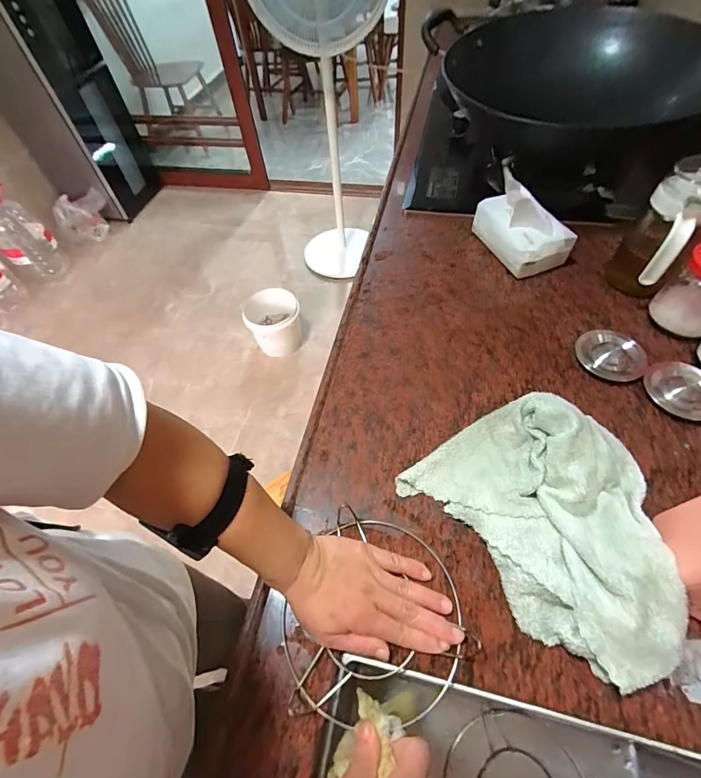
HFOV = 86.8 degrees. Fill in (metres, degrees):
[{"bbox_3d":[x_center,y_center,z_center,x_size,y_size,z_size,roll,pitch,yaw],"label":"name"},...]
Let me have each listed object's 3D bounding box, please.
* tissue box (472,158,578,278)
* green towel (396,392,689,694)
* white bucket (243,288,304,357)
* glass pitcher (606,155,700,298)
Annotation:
[{"bbox_3d":[0.281,-0.274,0.596,0.093,0.116,0.144,-14,56,-6],"label":"tissue box"},{"bbox_3d":[0.201,0.113,0.374,0.202,0.059,0.242,-41,62,-21],"label":"green towel"},{"bbox_3d":[-0.308,-0.265,1.515,0.210,0.220,0.176,-18,57,-8],"label":"white bucket"},{"bbox_3d":[0.424,-0.204,0.508,0.077,0.168,0.116,34,64,23],"label":"glass pitcher"}]

